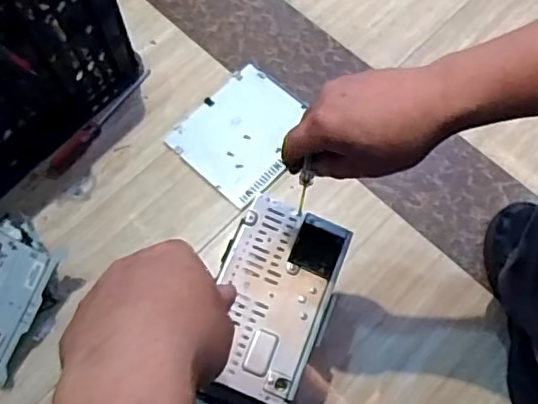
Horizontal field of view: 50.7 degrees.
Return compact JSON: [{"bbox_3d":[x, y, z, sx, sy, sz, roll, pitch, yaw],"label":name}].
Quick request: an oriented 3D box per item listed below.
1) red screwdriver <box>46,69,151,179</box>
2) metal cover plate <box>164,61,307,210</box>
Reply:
[{"bbox_3d":[-0.231,-0.112,0.791,0.027,0.022,0.204,36,72,14],"label":"red screwdriver"},{"bbox_3d":[-0.033,-0.099,0.790,0.154,0.008,0.177,40,73,15],"label":"metal cover plate"}]

